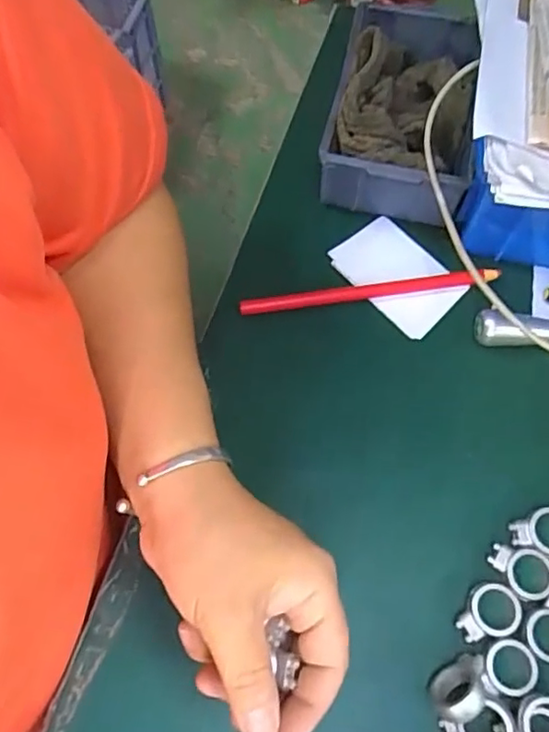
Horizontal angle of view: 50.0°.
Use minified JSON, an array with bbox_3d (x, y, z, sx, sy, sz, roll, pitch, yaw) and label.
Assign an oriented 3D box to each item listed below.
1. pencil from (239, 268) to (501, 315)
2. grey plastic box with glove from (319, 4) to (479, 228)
[{"bbox_3d":[0.061,-0.049,0.382,0.165,0.010,0.011,-7,67,-3],"label":"pencil"},{"bbox_3d":[0.089,-0.175,0.401,0.092,0.070,0.150,12,67,5],"label":"grey plastic box with glove"}]

